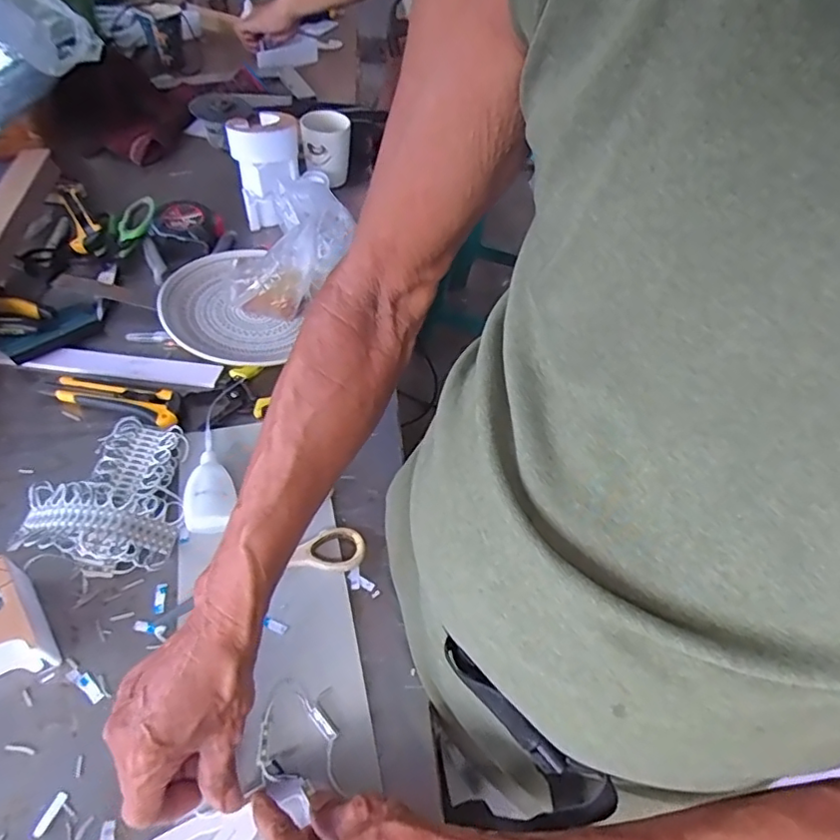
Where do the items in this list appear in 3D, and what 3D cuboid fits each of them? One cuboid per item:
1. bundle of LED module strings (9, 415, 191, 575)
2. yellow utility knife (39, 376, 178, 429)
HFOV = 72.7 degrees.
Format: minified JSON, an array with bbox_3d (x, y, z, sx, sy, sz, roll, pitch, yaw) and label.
[{"bbox_3d":[-0.280,0.061,0.520,0.124,0.035,0.147,2,52,-3],"label":"bundle of LED module strings"},{"bbox_3d":[-0.317,-0.023,0.597,0.146,0.017,0.039,15,52,8],"label":"yellow utility knife"}]

